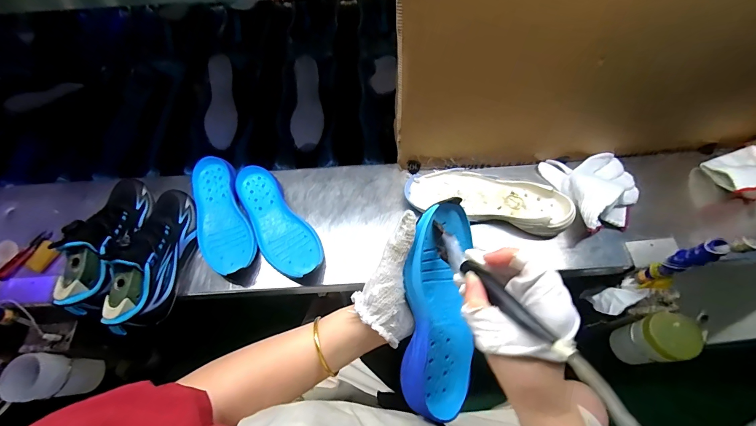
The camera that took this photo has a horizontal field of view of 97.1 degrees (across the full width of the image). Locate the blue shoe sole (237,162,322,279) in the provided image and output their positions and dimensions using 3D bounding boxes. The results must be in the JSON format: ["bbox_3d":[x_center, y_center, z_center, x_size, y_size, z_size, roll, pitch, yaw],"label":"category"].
[{"bbox_3d":[-0.181,0.011,0.585,0.085,0.030,0.231,-31,63,-22],"label":"blue shoe sole"}]

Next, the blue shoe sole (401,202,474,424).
[{"bbox_3d":[0.073,0.103,0.360,0.084,0.035,0.225,-5,97,-34],"label":"blue shoe sole"}]

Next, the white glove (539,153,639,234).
[{"bbox_3d":[0.411,-0.050,0.612,0.160,0.045,0.163,-9,57,-10],"label":"white glove"}]

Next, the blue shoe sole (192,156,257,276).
[{"bbox_3d":[-0.278,-0.002,0.584,0.087,0.028,0.228,-20,59,-16],"label":"blue shoe sole"}]

